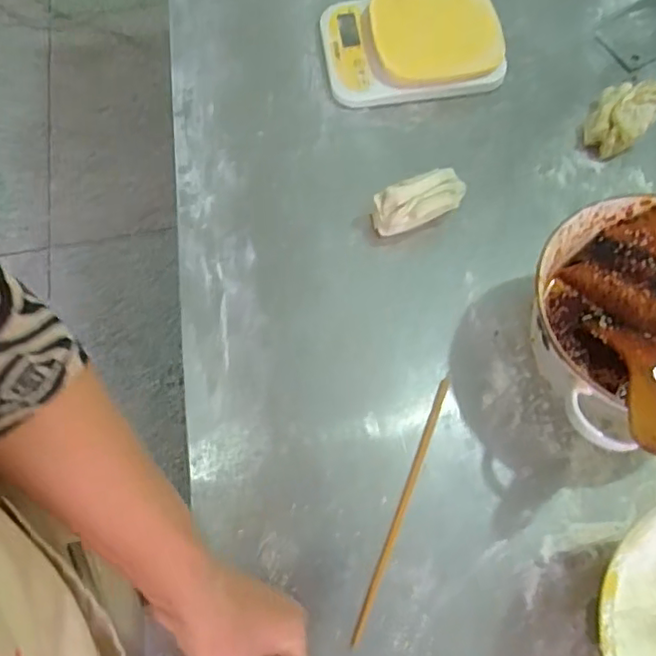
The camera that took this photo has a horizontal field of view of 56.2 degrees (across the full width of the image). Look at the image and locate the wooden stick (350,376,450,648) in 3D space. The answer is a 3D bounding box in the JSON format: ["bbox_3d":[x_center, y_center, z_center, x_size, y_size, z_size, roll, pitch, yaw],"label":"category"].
[{"bbox_3d":[0.066,0.152,0.533,0.008,0.004,0.236,20,71,10],"label":"wooden stick"}]

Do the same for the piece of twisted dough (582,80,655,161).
[{"bbox_3d":[0.315,-0.228,0.660,0.064,0.038,0.090,37,74,15],"label":"piece of twisted dough"}]

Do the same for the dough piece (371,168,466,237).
[{"bbox_3d":[0.093,-0.125,0.620,0.096,0.041,0.045,-24,69,-7],"label":"dough piece"}]

